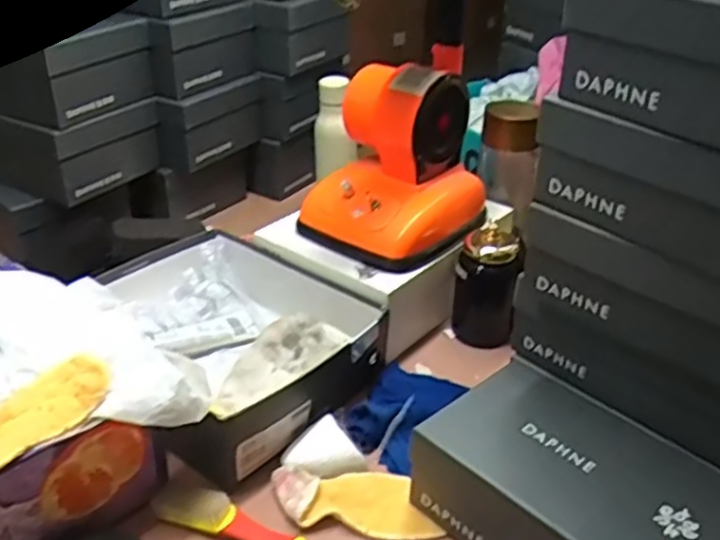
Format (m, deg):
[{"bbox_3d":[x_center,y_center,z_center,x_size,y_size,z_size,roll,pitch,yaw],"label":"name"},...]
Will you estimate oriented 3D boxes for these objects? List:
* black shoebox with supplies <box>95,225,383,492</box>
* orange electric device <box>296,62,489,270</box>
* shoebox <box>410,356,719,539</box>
[{"bbox_3d":[-0.170,0.067,0.858,0.332,0.121,0.291,26,39,34],"label":"black shoebox with supplies"},{"bbox_3d":[0.047,-0.139,0.921,0.186,0.195,0.187,22,37,29],"label":"orange electric device"},{"bbox_3d":[0.211,0.214,0.657,0.295,0.106,0.168,29,41,36],"label":"shoebox"}]

